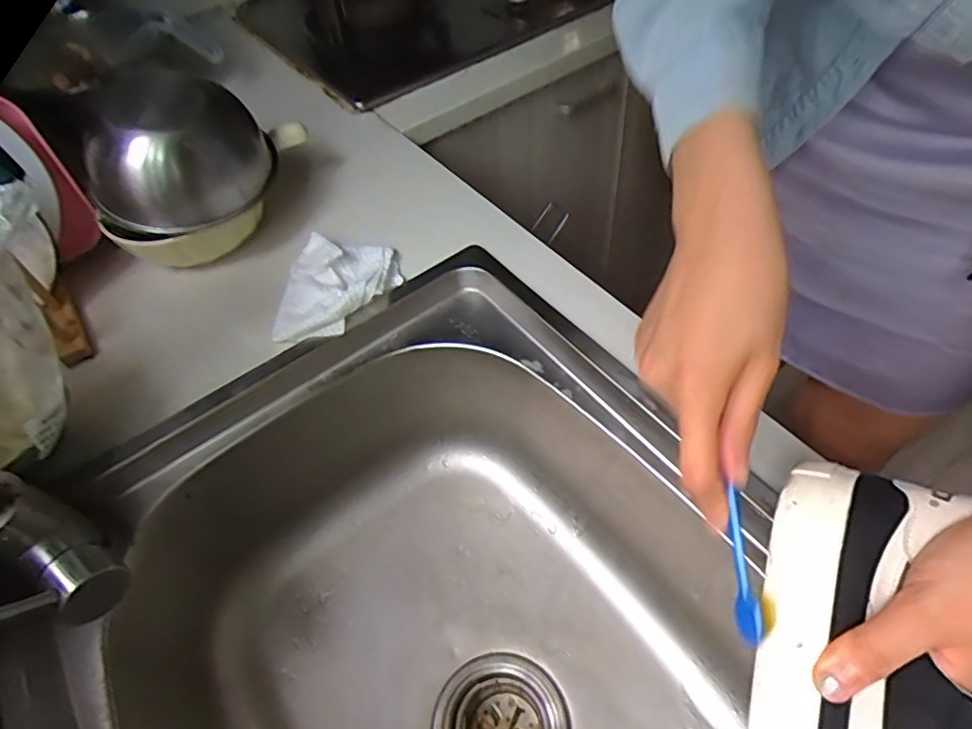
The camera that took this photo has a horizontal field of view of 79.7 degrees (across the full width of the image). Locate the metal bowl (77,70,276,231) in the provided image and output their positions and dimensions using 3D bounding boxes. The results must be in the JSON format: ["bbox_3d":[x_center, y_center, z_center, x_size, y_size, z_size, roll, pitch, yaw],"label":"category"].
[{"bbox_3d":[-0.279,-0.191,0.521,0.157,0.090,0.136,-25,55,-13],"label":"metal bowl"}]

